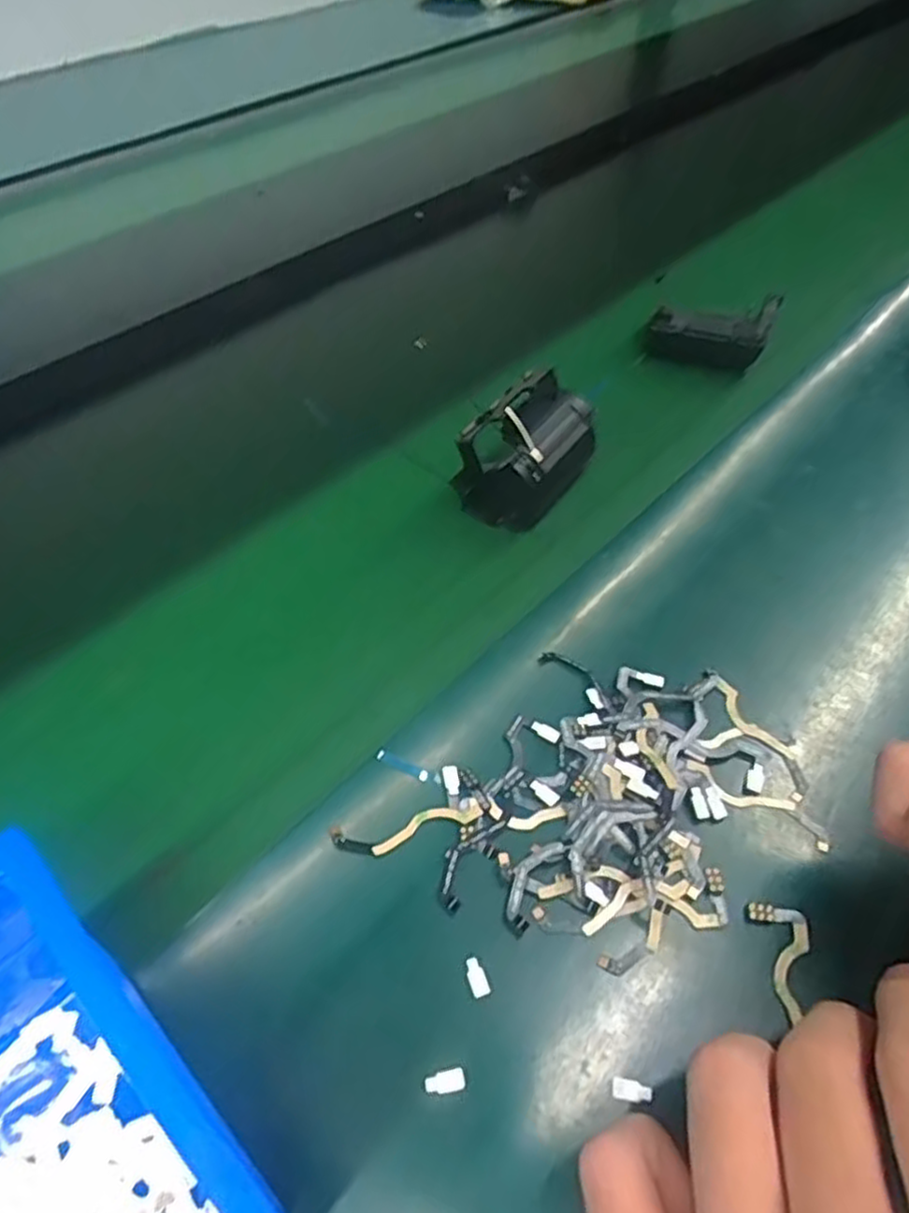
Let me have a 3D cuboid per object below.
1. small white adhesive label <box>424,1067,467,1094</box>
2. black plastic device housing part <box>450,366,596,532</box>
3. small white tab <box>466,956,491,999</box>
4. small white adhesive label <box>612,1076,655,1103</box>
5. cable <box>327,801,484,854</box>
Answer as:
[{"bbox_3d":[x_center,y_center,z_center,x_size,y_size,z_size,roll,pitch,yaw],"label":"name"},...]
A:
[{"bbox_3d":[-0.002,0.130,0.200,0.011,0.004,0.005,-8,50,-8],"label":"small white adhesive label"},{"bbox_3d":[0.037,-0.072,0.349,0.047,0.047,0.069,28,54,21],"label":"black plastic device housing part"},{"bbox_3d":[0.007,0.109,0.217,0.005,0.004,0.011,-18,52,-16],"label":"small white tab"},{"bbox_3d":[0.049,0.132,0.200,0.011,0.004,0.005,10,50,7],"label":"small white adhesive label"},{"bbox_3d":[-0.015,0.074,0.242,0.051,0.004,0.011,-7,50,-8],"label":"cable"}]

